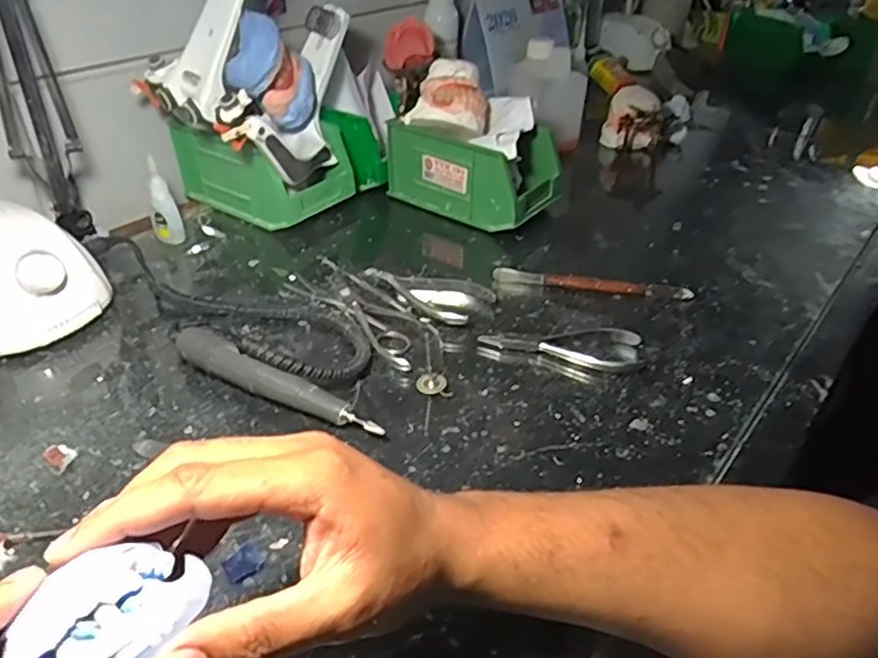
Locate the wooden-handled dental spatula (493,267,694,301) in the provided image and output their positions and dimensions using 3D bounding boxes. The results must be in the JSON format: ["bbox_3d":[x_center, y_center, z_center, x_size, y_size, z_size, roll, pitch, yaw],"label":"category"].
[{"bbox_3d":[0.137,-0.041,0.583,0.173,0.012,0.012,7,37,8],"label":"wooden-handled dental spatula"}]

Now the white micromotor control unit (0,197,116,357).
[{"bbox_3d":[-0.345,-0.040,0.511,0.131,0.085,0.095,15,38,18],"label":"white micromotor control unit"}]

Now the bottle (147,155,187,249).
[{"bbox_3d":[-0.264,-0.121,0.619,0.026,0.080,0.019,-15,39,-21],"label":"bottle"}]

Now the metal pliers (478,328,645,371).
[{"bbox_3d":[0.097,0.008,0.516,0.119,0.010,0.044,13,38,15],"label":"metal pliers"}]

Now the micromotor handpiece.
[{"bbox_3d":[-0.115,0.039,0.451,0.169,0.031,0.022,19,40,23],"label":"micromotor handpiece"}]

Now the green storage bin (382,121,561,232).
[{"bbox_3d":[0.039,-0.176,0.707,0.174,0.084,0.099,24,42,28],"label":"green storage bin"}]

